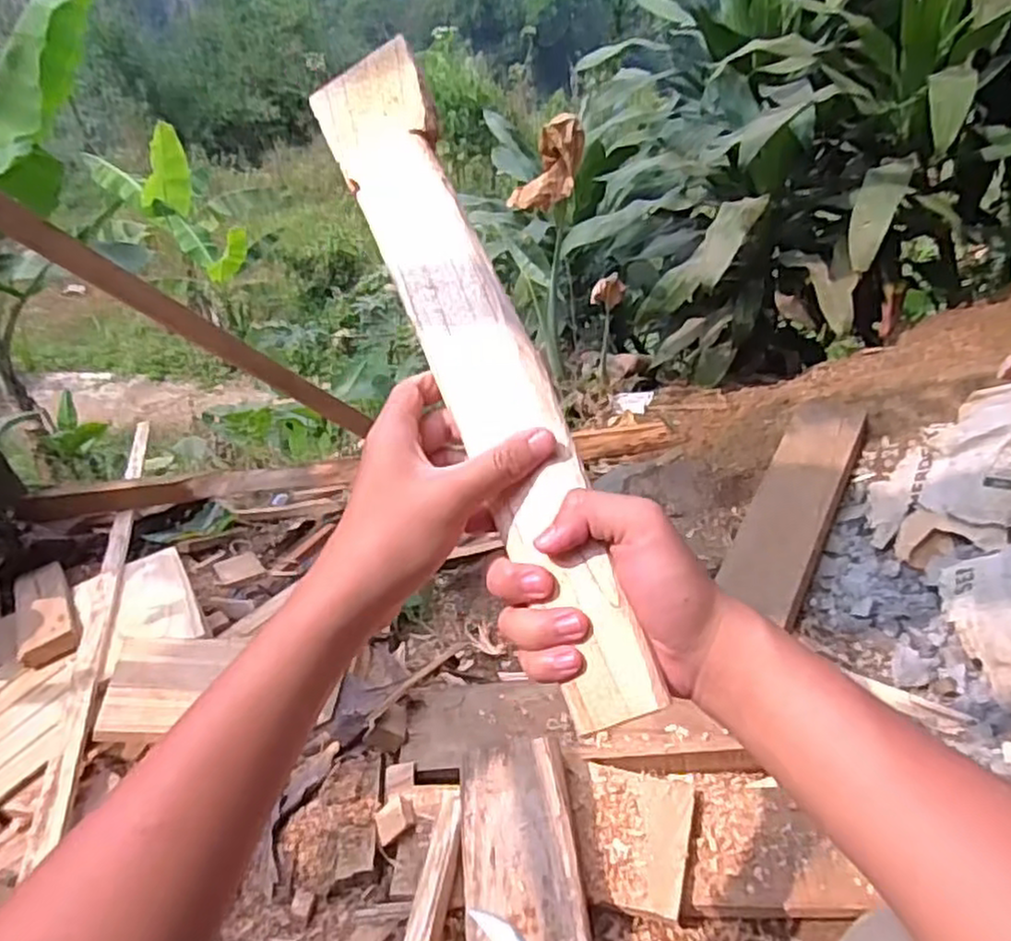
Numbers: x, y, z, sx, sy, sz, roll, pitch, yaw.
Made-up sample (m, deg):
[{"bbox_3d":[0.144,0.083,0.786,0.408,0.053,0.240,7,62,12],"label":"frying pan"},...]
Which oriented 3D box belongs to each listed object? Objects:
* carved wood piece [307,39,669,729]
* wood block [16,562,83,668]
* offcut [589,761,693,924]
[{"bbox_3d":[-0.012,-0.063,0.403,0.063,0.027,0.402,-26,74,13],"label":"carved wood piece"},{"bbox_3d":[-0.798,0.242,1.257,0.089,0.037,0.342,-29,29,-26],"label":"wood block"},{"bbox_3d":[0.136,0.386,0.764,0.108,0.018,0.139,9,43,14],"label":"offcut"}]

